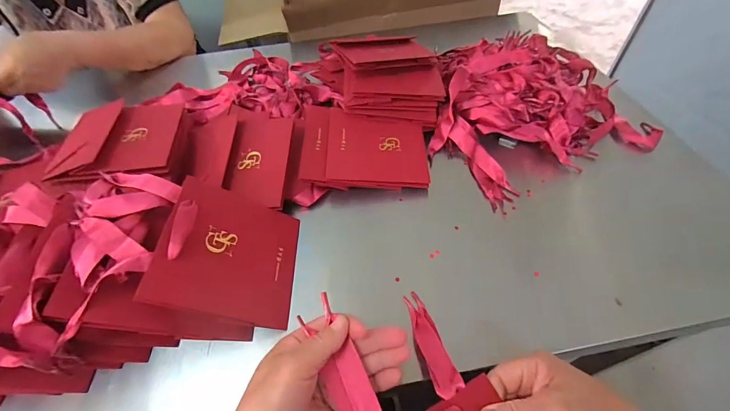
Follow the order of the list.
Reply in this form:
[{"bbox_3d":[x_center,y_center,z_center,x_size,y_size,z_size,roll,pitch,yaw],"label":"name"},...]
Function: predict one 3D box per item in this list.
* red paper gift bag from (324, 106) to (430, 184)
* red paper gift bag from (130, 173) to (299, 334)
[{"bbox_3d":[0.017,-0.087,0.473,0.137,0.010,0.121,1,62,-4],"label":"red paper gift bag"},{"bbox_3d":[-0.135,0.046,0.350,0.014,0.137,0.138,-33,43,36],"label":"red paper gift bag"}]

